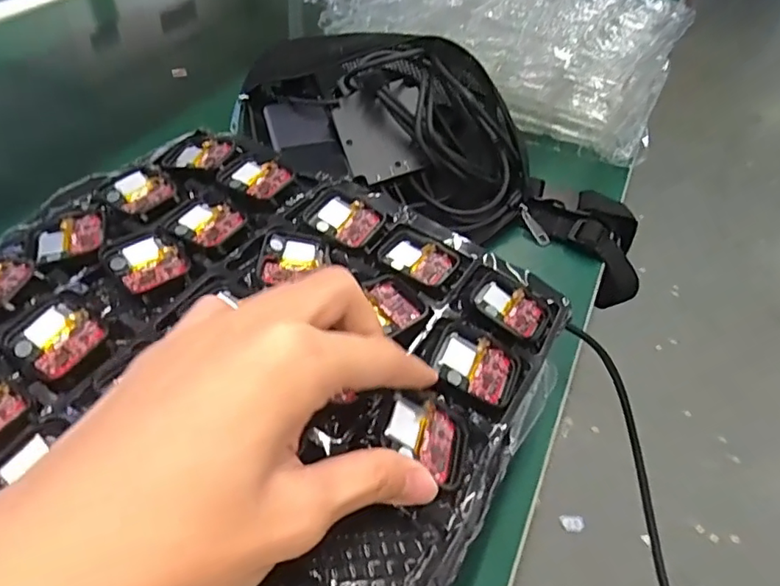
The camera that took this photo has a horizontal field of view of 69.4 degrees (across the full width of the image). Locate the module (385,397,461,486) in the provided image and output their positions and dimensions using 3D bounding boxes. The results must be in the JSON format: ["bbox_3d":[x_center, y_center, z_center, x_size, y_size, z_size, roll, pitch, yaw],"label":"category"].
[{"bbox_3d":[0.016,0.061,0.247,0.036,0.009,0.031,36,52,-8],"label":"module"}]

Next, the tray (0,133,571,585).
[{"bbox_3d":[-0.078,0.020,0.281,0.289,0.029,0.264,27,49,21],"label":"tray"}]

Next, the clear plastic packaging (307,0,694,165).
[{"bbox_3d":[0.142,-0.326,0.695,0.391,0.102,0.308,22,48,14],"label":"clear plastic packaging"}]

